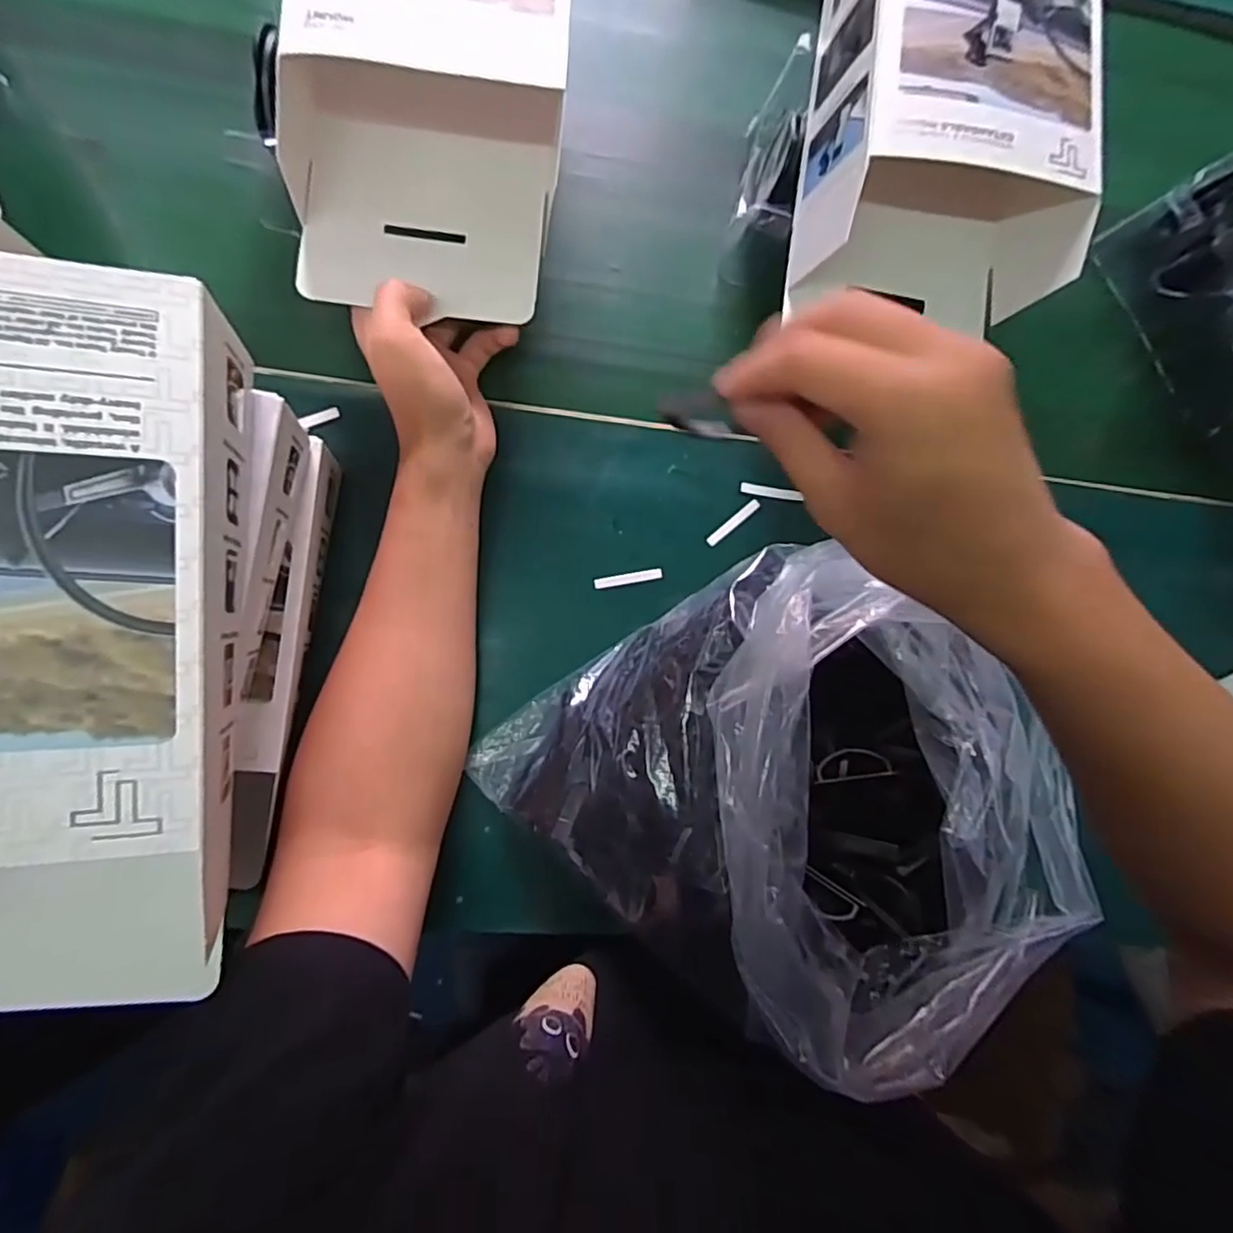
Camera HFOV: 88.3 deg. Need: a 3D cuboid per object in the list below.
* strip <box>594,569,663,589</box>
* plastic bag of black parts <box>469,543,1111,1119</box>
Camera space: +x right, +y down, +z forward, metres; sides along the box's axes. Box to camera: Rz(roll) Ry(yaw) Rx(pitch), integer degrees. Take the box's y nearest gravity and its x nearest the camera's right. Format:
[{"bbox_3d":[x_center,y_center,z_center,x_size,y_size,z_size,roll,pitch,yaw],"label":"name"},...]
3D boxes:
[{"bbox_3d":[0.008,-0.025,0.426,0.046,0.004,0.007,-10,88,-8],"label":"strip"},{"bbox_3d":[0.096,0.117,0.360,0.236,0.137,0.286,-43,92,-7],"label":"plastic bag of black parts"}]

